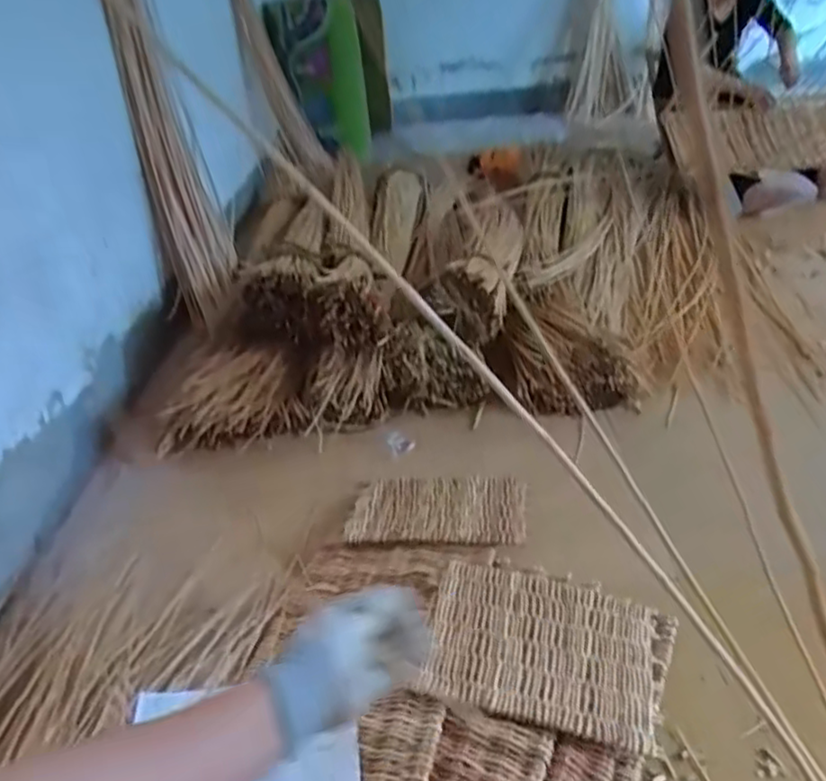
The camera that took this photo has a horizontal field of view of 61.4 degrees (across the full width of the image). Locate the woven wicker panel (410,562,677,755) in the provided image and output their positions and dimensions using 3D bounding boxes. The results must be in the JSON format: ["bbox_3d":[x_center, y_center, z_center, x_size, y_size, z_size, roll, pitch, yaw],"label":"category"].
[{"bbox_3d":[0.205,0.387,1.043,0.353,0.023,0.258,10,35,12],"label":"woven wicker panel"}]

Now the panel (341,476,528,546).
[{"bbox_3d":[0.045,0.232,1.363,0.342,0.024,0.224,-4,25,13],"label":"panel"}]

